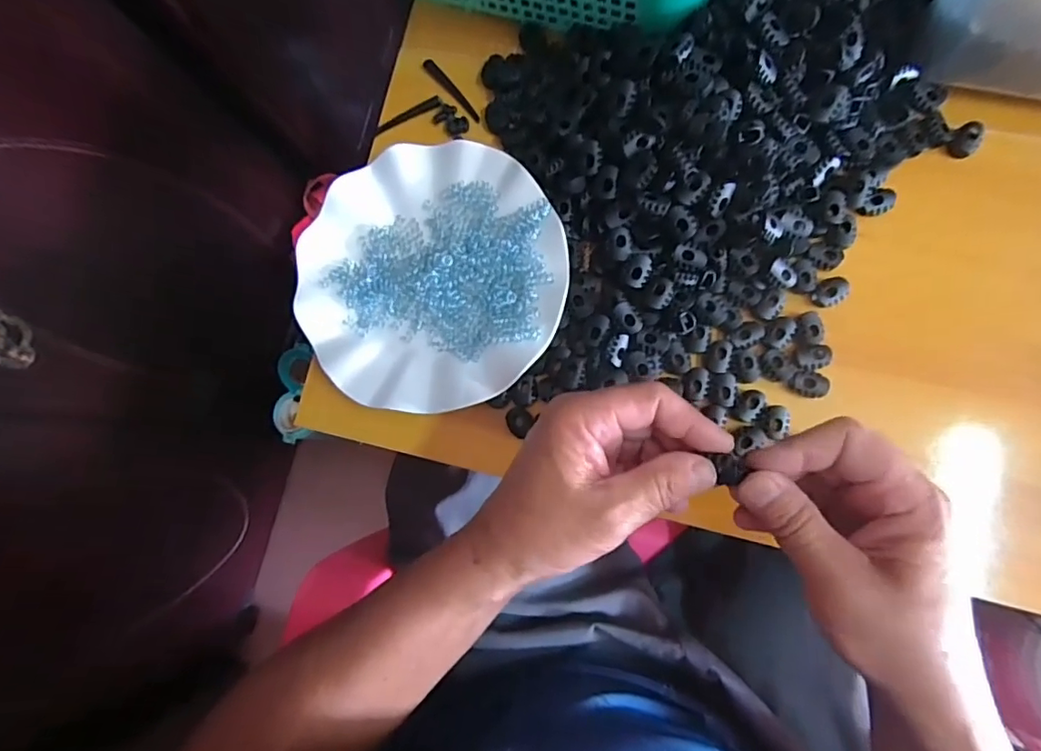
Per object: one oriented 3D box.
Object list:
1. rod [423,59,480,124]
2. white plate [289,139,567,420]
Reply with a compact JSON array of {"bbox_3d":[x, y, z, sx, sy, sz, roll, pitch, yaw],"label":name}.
[{"bbox_3d":[-0.051,-0.213,0.404,0.008,0.004,0.063,-41,80,-1],"label":"rod"},{"bbox_3d":[-0.061,-0.067,0.369,0.179,0.019,0.177,7,83,7],"label":"white plate"}]

